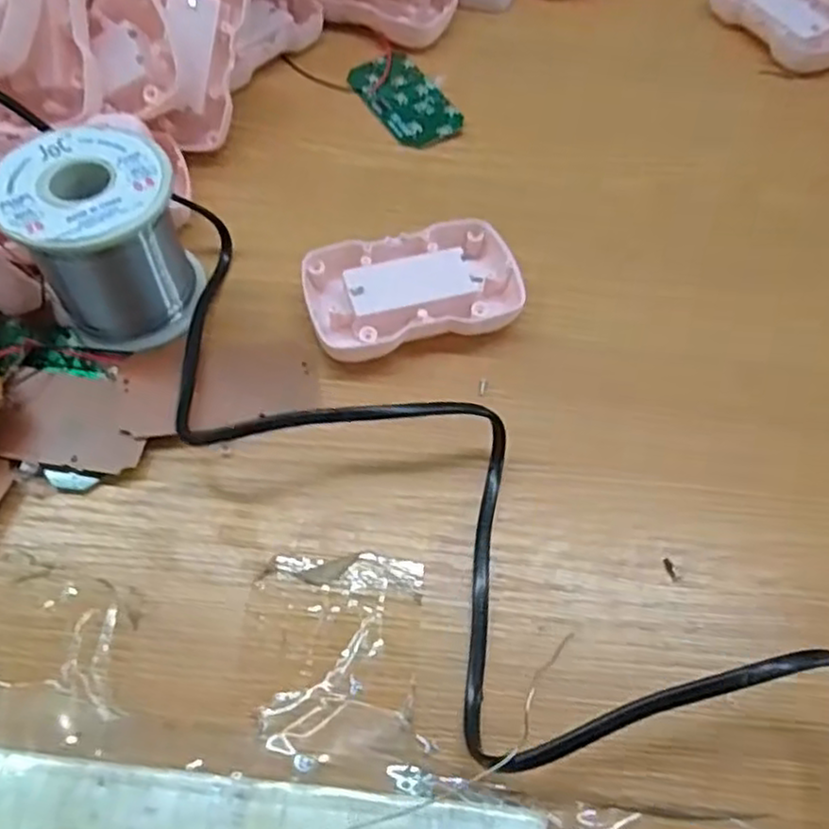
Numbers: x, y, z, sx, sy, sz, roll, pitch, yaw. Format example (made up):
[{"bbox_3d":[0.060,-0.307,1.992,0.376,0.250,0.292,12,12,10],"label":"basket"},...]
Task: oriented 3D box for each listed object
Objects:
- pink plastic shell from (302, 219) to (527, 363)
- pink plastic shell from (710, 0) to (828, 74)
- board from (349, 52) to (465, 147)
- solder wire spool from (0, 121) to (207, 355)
[{"bbox_3d":[0.000,-0.052,0.302,0.088,0.017,0.054,-11,61,-10],"label":"pink plastic shell"},{"bbox_3d":[0.218,-0.236,0.417,0.057,0.015,0.090,-27,65,-18],"label":"pink plastic shell"},{"bbox_3d":[-0.006,-0.169,0.378,0.039,0.005,0.074,-24,64,-16],"label":"board"},{"bbox_3d":[-0.119,-0.067,0.277,0.059,0.060,0.063,1,59,-2],"label":"solder wire spool"}]

